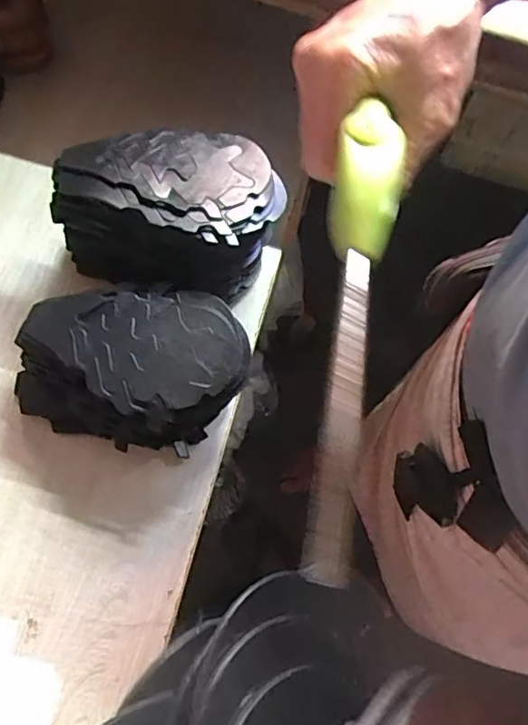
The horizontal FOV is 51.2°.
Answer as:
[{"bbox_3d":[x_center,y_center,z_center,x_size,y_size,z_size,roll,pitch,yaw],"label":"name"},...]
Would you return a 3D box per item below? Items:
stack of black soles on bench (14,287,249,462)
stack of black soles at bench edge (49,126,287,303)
[{"bbox_3d":[-0.112,0.005,0.494,0.196,0.115,0.139,11,68,1],"label":"stack of black soles on bench"},{"bbox_3d":[-0.087,-0.132,0.533,0.190,0.150,0.139,20,69,5],"label":"stack of black soles at bench edge"}]

